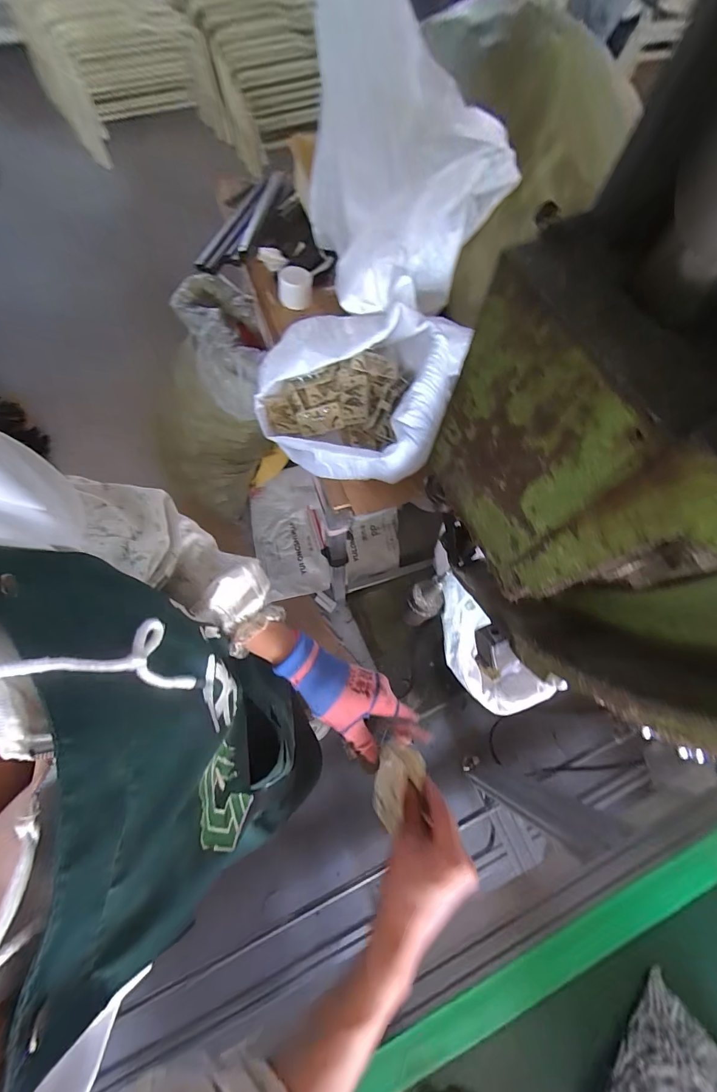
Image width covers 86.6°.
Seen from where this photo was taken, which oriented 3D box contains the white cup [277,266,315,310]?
[{"bbox_3d":[-0.132,-0.541,0.794,0.070,0.065,0.057,-7,69,-5],"label":"white cup"}]

